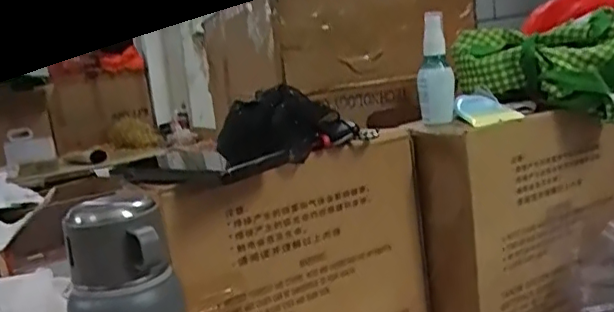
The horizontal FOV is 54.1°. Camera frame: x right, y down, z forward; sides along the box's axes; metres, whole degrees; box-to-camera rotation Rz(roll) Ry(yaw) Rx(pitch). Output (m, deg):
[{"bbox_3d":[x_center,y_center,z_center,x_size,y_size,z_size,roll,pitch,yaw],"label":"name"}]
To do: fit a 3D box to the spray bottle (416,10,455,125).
[{"bbox_3d":[0.136,-0.092,0.643,0.036,0.115,0.031,-4,9,15],"label":"spray bottle"}]

